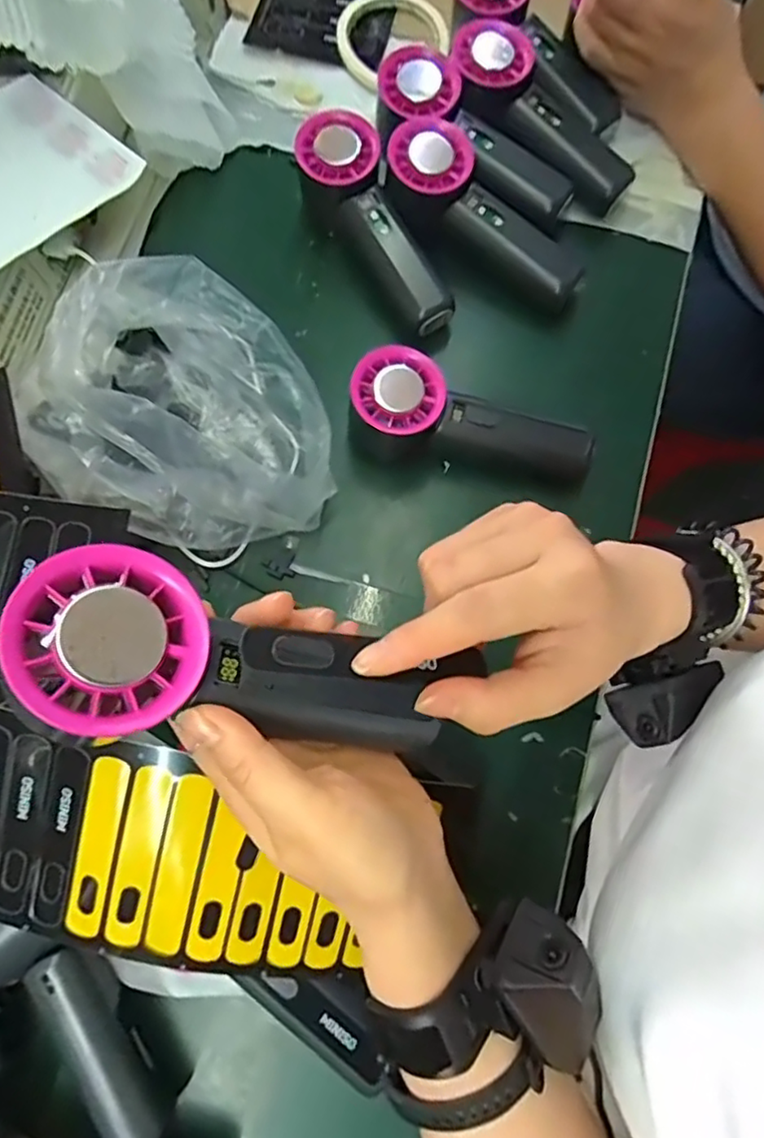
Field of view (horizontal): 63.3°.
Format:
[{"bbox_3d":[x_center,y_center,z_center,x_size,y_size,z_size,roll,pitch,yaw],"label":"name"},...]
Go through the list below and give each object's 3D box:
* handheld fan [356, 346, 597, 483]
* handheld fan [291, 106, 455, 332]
[{"bbox_3d":[0.055,-0.085,0.394,0.150,0.062,0.055,20,77,6],"label":"handheld fan"},{"bbox_3d":[-0.004,-0.236,0.438,0.057,0.045,0.161,-31,90,-7],"label":"handheld fan"}]

